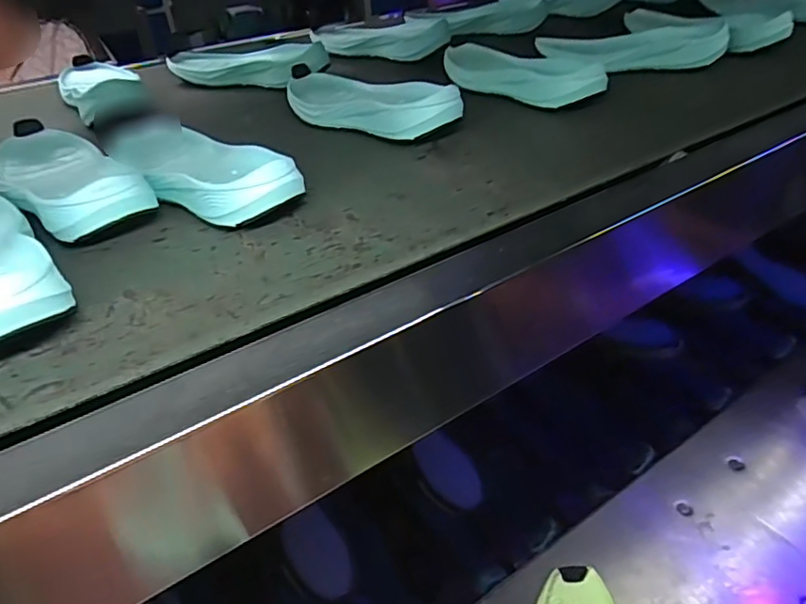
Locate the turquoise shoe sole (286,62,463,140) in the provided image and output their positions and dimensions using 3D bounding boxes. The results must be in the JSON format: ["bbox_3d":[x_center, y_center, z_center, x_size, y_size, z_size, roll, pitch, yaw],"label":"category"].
[{"bbox_3d":[-0.046,-0.211,0.596,0.238,0.040,0.080,28,46,35],"label":"turquoise shoe sole"}]

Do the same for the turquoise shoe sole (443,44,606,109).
[{"bbox_3d":[0.121,-0.270,0.659,0.084,0.033,0.226,-21,40,-23],"label":"turquoise shoe sole"}]

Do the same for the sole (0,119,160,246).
[{"bbox_3d":[-0.286,-0.108,0.473,0.082,0.043,0.229,-31,45,-33],"label":"sole"}]

